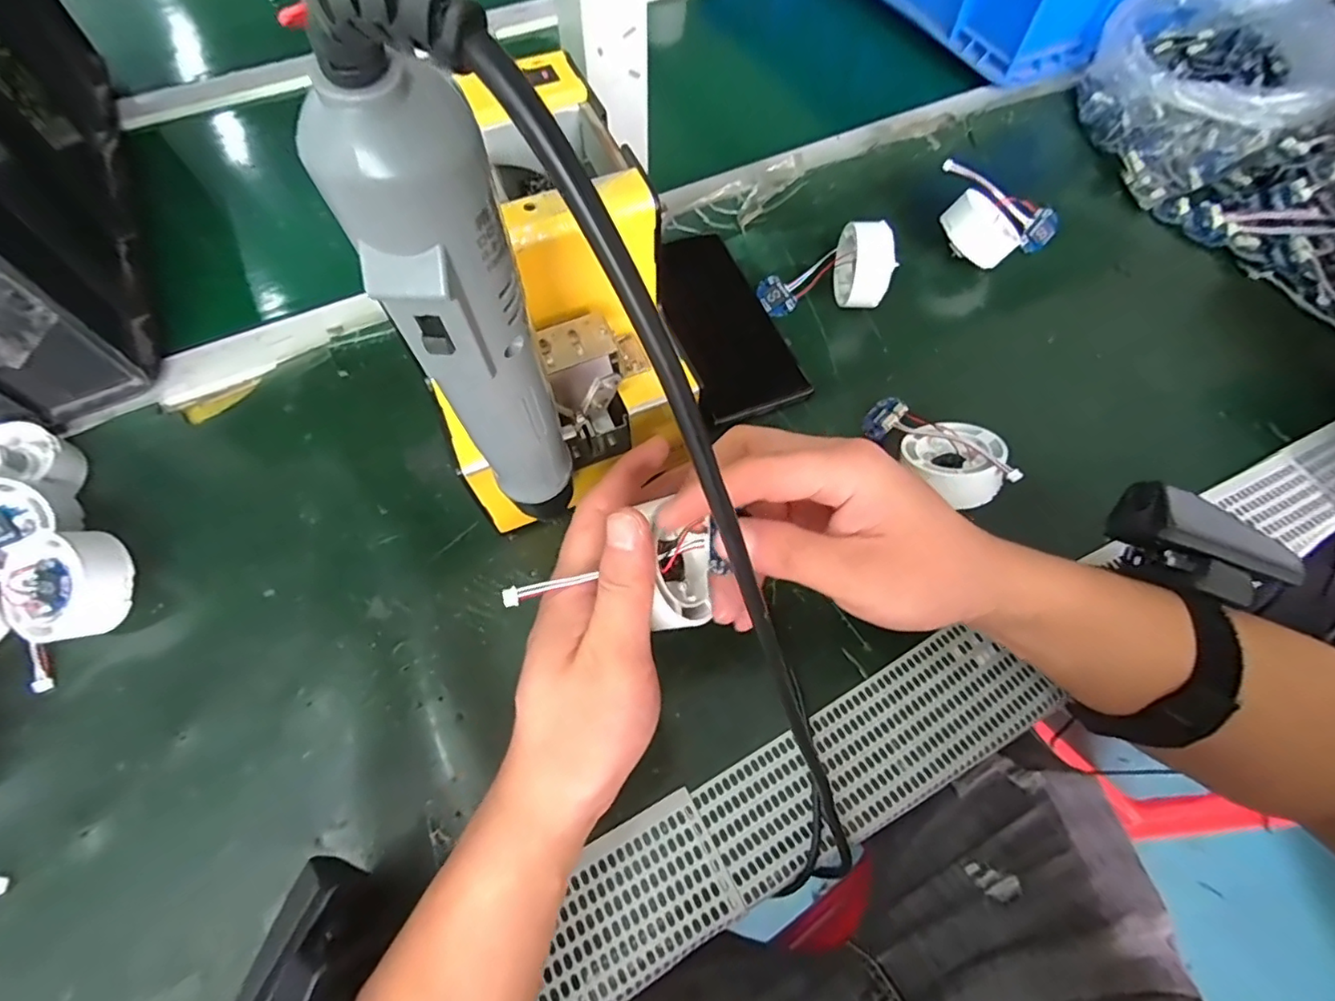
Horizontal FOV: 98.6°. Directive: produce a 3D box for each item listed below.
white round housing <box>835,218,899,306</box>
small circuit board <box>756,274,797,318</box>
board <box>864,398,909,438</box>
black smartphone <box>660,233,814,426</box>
[{"bbox_3d":[0.137,-0.162,0.396,0.029,0.056,0.049,-1,64,-2],"label":"white round housing"},{"bbox_3d":[0.078,-0.148,0.416,0.022,0.004,0.031,-28,81,3],"label":"small circuit board"},{"bbox_3d":[0.135,-0.052,0.359,0.027,0.004,0.025,-50,34,15],"label":"board"},{"bbox_3d":[0.039,-0.124,0.395,0.072,0.013,0.144,-17,73,-16],"label":"black smartphone"}]

